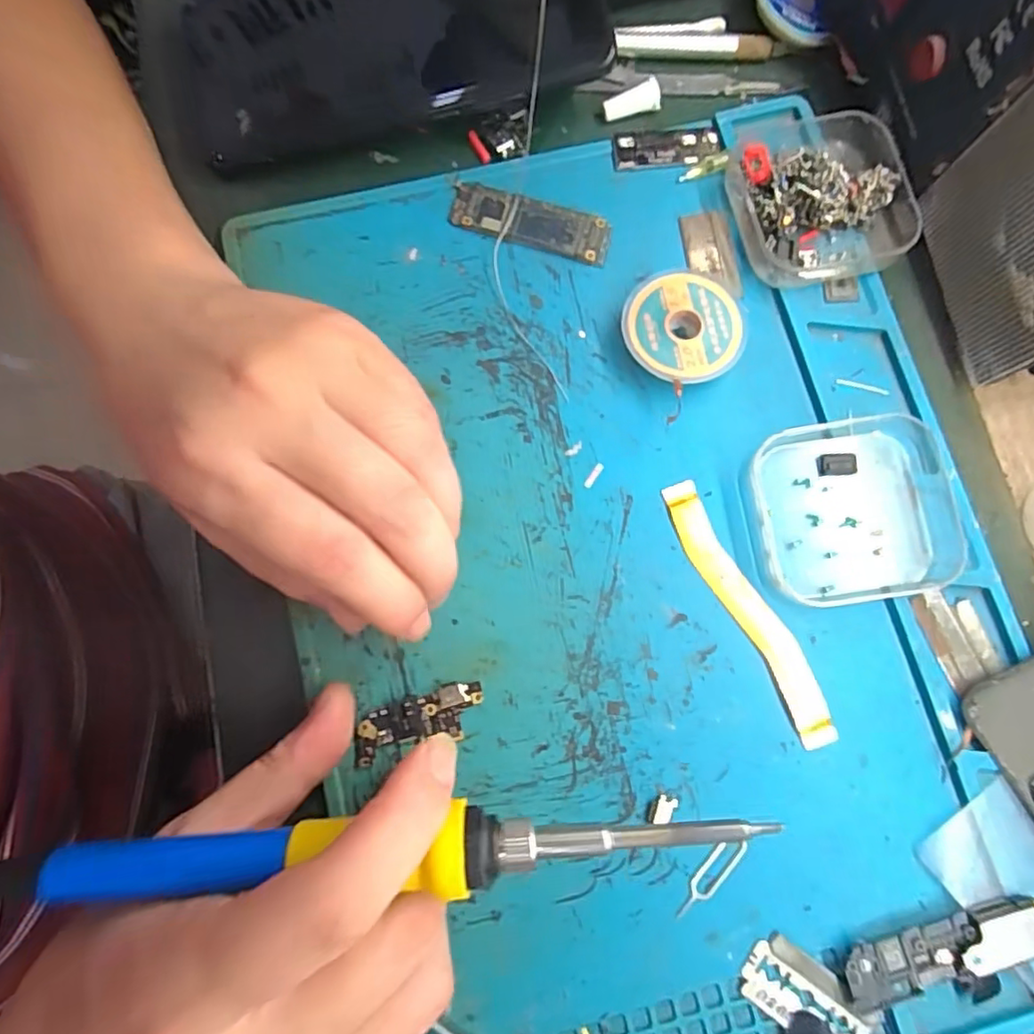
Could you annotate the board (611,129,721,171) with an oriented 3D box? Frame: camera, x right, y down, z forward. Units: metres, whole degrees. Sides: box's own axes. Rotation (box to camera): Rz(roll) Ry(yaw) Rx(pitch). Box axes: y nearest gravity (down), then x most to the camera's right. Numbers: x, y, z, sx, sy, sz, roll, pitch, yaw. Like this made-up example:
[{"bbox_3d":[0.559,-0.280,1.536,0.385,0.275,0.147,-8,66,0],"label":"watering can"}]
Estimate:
[{"bbox_3d":[0.062,-0.153,0.250,0.044,0.004,0.015,-6,79,-2],"label":"board"}]

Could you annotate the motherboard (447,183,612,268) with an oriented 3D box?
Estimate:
[{"bbox_3d":[0.005,-0.118,0.243,0.064,0.005,0.020,16,80,3],"label":"motherboard"}]

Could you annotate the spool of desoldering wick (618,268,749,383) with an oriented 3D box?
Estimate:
[{"bbox_3d":[0.062,-0.071,0.231,0.044,0.013,0.044,0,79,0],"label":"spool of desoldering wick"}]

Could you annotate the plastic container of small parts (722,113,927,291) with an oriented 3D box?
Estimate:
[{"bbox_3d":[0.120,-0.124,0.235,0.068,0.023,0.061,-9,79,-2],"label":"plastic container of small parts"}]

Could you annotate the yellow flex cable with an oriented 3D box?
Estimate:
[{"bbox_3d":[0.083,0.033,0.217,0.016,0.004,0.101,-29,81,-6],"label":"yellow flex cable"}]

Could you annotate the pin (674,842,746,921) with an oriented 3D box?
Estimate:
[{"bbox_3d":[0.064,0.119,0.201,0.009,0.004,0.032,40,81,13],"label":"pin"}]

